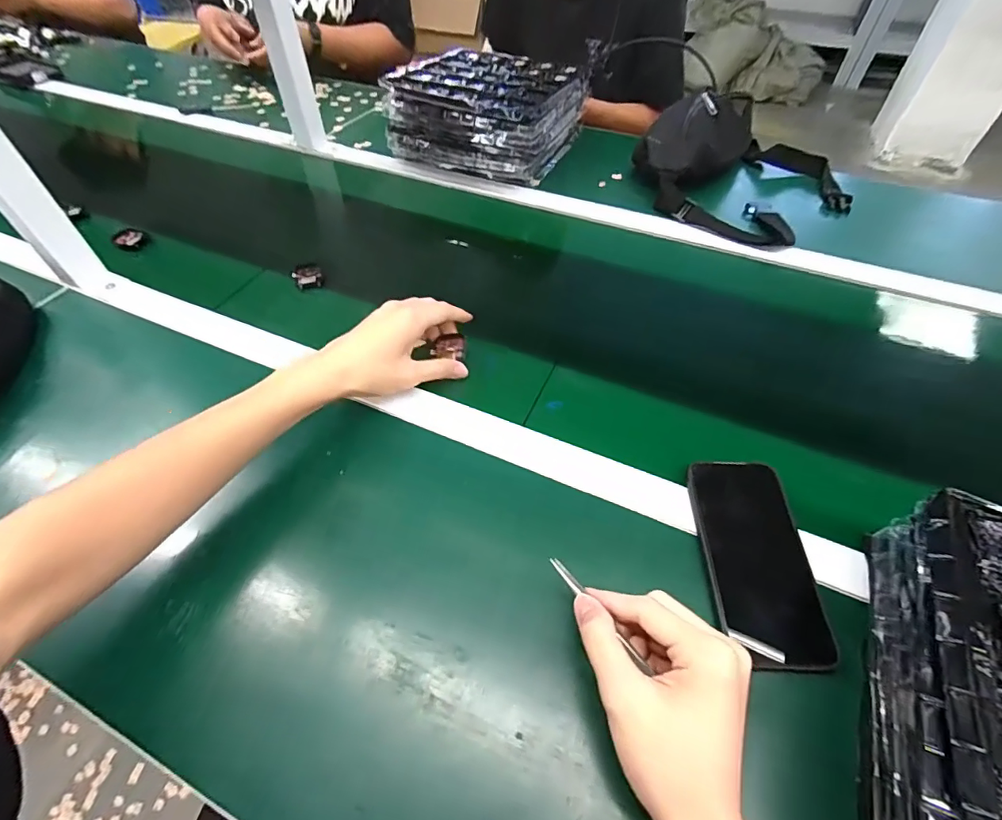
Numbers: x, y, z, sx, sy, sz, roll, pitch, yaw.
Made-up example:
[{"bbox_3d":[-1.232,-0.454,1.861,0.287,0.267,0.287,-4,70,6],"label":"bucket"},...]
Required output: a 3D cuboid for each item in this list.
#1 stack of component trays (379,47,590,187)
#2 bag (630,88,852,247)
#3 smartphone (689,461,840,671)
[{"bbox_3d":[-0.018,-0.516,0.819,0.272,0.118,0.272,22,55,16],"label":"stack of component trays"},{"bbox_3d":[0.380,-0.383,0.723,0.313,0.104,0.286,-36,60,-25],"label":"bag"},{"bbox_3d":[0.200,0.113,0.370,0.077,0.011,0.157,-1,55,0],"label":"smartphone"}]

